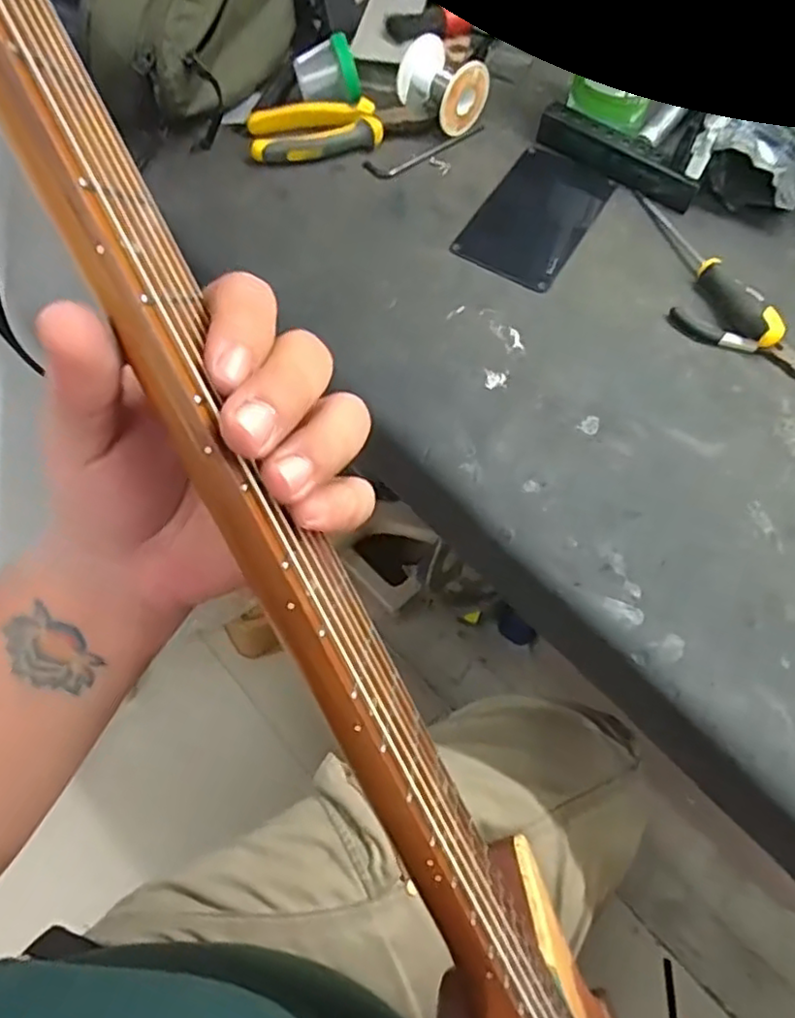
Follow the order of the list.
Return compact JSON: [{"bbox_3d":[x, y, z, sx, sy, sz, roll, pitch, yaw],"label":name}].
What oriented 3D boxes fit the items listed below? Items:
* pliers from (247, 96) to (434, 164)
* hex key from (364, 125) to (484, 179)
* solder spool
[{"bbox_3d":[-0.048,-0.312,0.533,0.144,0.018,0.053,-14,65,-7],"label":"pliers"},{"bbox_3d":[0.026,-0.295,0.542,0.109,0.008,0.018,-23,67,-11],"label":"hex key"},{"bbox_3d":[0.037,-0.350,0.539,0.054,0.048,0.065,-41,71,-18],"label":"solder spool"}]

